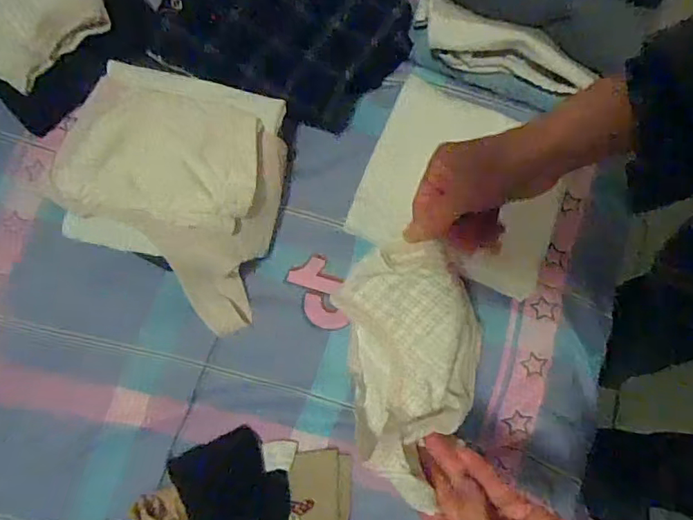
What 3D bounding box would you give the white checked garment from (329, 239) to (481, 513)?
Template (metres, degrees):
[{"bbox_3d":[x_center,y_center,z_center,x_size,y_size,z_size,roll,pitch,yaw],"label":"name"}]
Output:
[{"bbox_3d":[0.056,0.082,0.424,0.107,0.076,0.182,-10,79,-1],"label":"white checked garment"}]

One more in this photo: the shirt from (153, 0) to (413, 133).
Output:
[{"bbox_3d":[-0.070,-0.287,0.642,0.278,0.031,0.197,19,99,-9],"label":"shirt"}]

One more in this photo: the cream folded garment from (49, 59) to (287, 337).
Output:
[{"bbox_3d":[-0.190,-0.075,0.587,0.227,0.119,0.253,16,80,4],"label":"cream folded garment"}]

